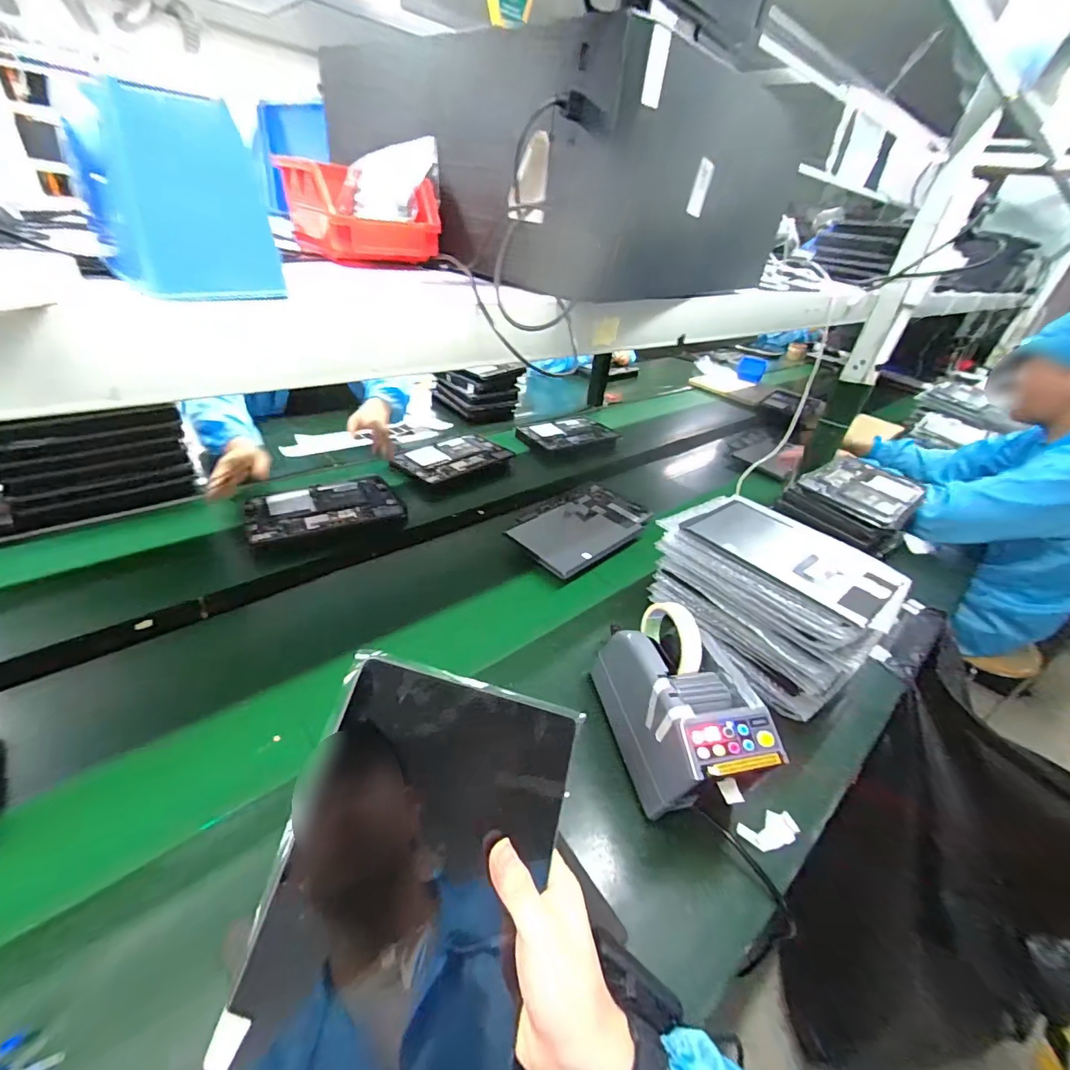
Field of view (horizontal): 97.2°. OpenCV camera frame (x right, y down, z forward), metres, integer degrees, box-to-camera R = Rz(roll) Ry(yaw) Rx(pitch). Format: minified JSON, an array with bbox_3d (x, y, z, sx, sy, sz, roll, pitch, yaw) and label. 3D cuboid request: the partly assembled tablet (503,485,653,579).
[{"bbox_3d":[0.098,-0.023,0.914,0.185,0.021,0.318,30,40,30],"label":"partly assembled tablet"}]

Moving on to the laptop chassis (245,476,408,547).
[{"bbox_3d":[-0.389,-0.047,0.882,0.256,0.034,0.177,-16,36,-28],"label":"laptop chassis"}]

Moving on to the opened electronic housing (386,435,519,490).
[{"bbox_3d":[-0.194,-0.179,1.115,0.267,0.032,0.188,-25,46,-39],"label":"opened electronic housing"}]

